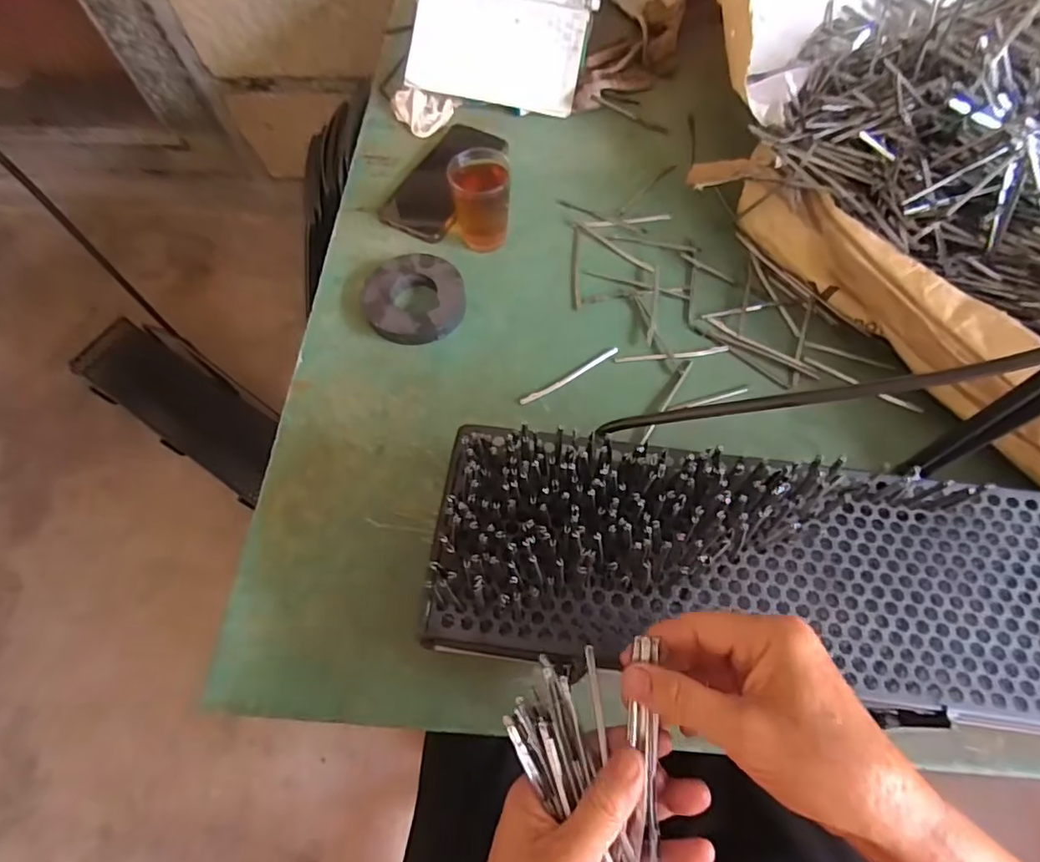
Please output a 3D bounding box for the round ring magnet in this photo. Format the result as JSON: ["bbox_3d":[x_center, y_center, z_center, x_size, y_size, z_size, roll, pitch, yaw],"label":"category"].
[{"bbox_3d":[-0.100,-0.126,0.526,0.093,0.024,0.092,-1,65,1],"label":"round ring magnet"}]

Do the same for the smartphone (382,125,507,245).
[{"bbox_3d":[-0.085,-0.276,0.613,0.082,0.014,0.167,25,68,12],"label":"smartphone"}]

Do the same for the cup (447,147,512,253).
[{"bbox_3d":[-0.036,-0.222,0.537,0.053,0.084,0.049,-1,65,1],"label":"cup"}]

